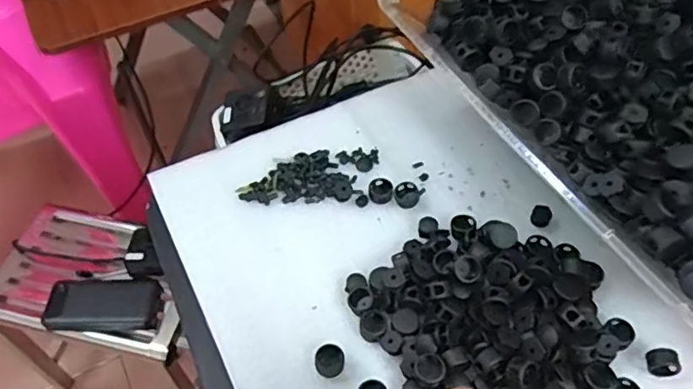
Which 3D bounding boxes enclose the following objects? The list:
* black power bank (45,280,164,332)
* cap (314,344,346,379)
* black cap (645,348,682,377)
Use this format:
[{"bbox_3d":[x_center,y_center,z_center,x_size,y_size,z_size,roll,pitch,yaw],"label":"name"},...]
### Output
[{"bbox_3d":[-0.350,0.159,0.858,0.160,0.023,0.076,-2,53,1],"label":"black power bank"},{"bbox_3d":[-0.009,0.097,0.344,0.017,0.008,0.017,-1,53,2],"label":"cap"},{"bbox_3d":[0.178,0.094,0.333,0.020,0.014,0.012,-6,53,-1],"label":"black cap"}]

